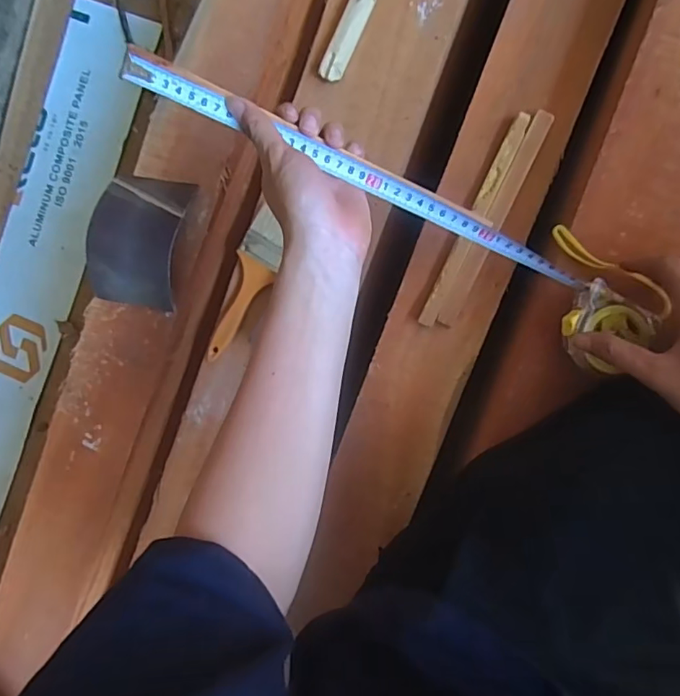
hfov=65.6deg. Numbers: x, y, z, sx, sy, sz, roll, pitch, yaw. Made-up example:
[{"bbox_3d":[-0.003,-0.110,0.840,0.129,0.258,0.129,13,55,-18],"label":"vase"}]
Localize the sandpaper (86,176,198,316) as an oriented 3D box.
[{"bbox_3d":[-0.217,-0.117,0.573,0.101,0.039,0.140,13,95,8],"label":"sandpaper"}]

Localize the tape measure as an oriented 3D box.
[{"bbox_3d":[0.047,-0.112,0.421,0.457,0.044,0.091,26,96,-5],"label":"tape measure"}]

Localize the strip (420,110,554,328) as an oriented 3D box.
[{"bbox_3d":[0.142,-0.122,0.513,0.036,0.013,0.220,26,96,7],"label":"strip"}]

